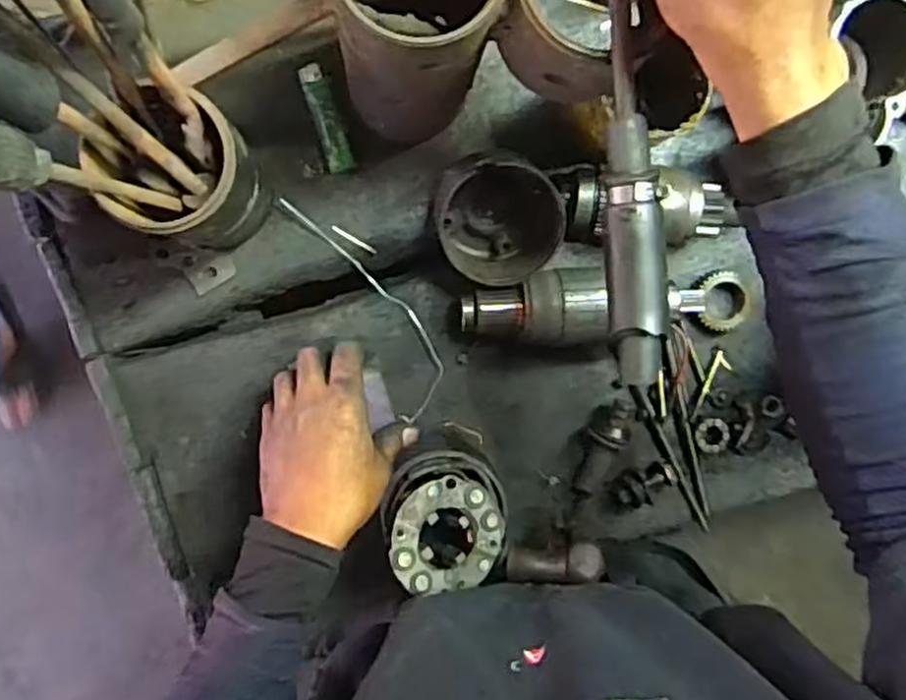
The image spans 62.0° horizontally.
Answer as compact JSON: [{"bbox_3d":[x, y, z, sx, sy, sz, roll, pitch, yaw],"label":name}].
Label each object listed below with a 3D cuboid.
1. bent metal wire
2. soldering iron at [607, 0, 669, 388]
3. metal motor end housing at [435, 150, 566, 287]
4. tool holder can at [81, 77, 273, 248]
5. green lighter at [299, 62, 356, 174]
[{"bbox_3d":[-0.061,-0.037,0.583,0.048,0.019,0.194,-28,96,-1],"label":"bent metal wire"},{"bbox_3d":[0.082,-0.107,0.354,0.027,0.026,0.250,-7,95,-3],"label":"soldering iron"},{"bbox_3d":[0.034,-0.097,0.565,0.094,0.054,0.092,0,95,-4],"label":"metal motor end housing"},{"bbox_3d":[-0.163,-0.102,0.483,0.080,0.173,0.079,-2,95,-4],"label":"tool holder can"},{"bbox_3d":[-0.094,-0.174,0.568,0.020,0.008,0.080,-17,96,-2],"label":"green lighter"}]

